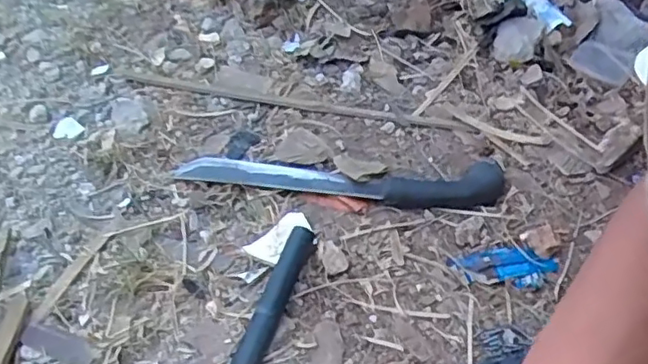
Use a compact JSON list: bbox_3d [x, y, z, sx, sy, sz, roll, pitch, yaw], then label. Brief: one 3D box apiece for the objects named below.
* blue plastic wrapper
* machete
[{"bbox_3d":[0.192,0.090,0.656,0.111,0.006,0.047,5,45,7],"label":"blue plastic wrapper"},{"bbox_3d":[0.016,-0.009,0.740,0.382,0.027,0.069,5,45,7],"label":"machete"}]

